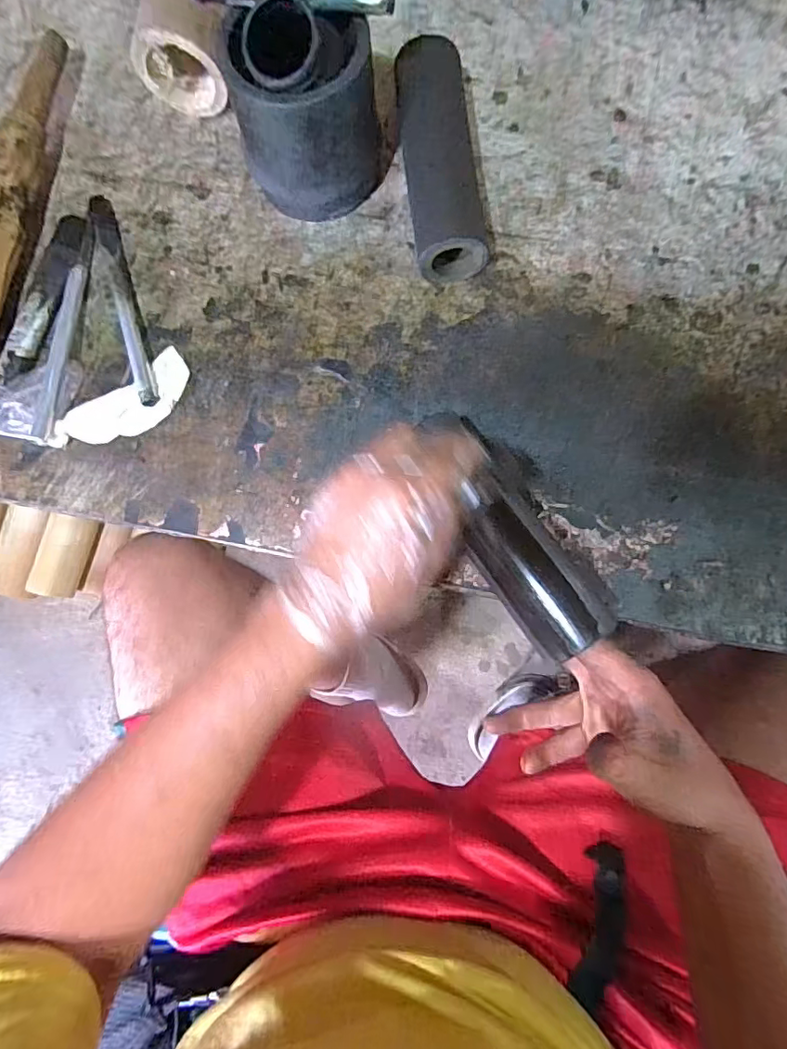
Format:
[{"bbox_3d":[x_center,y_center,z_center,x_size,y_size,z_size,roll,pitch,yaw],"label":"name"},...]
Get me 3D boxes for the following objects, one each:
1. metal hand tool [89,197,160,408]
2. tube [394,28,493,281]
[{"bbox_3d":[-0.216,-0.181,0.412,0.019,0.014,0.188,-17,82,-1],"label":"metal hand tool"},{"bbox_3d":[0.037,-0.281,0.407,0.058,0.053,0.181,-7,82,0],"label":"tube"}]

